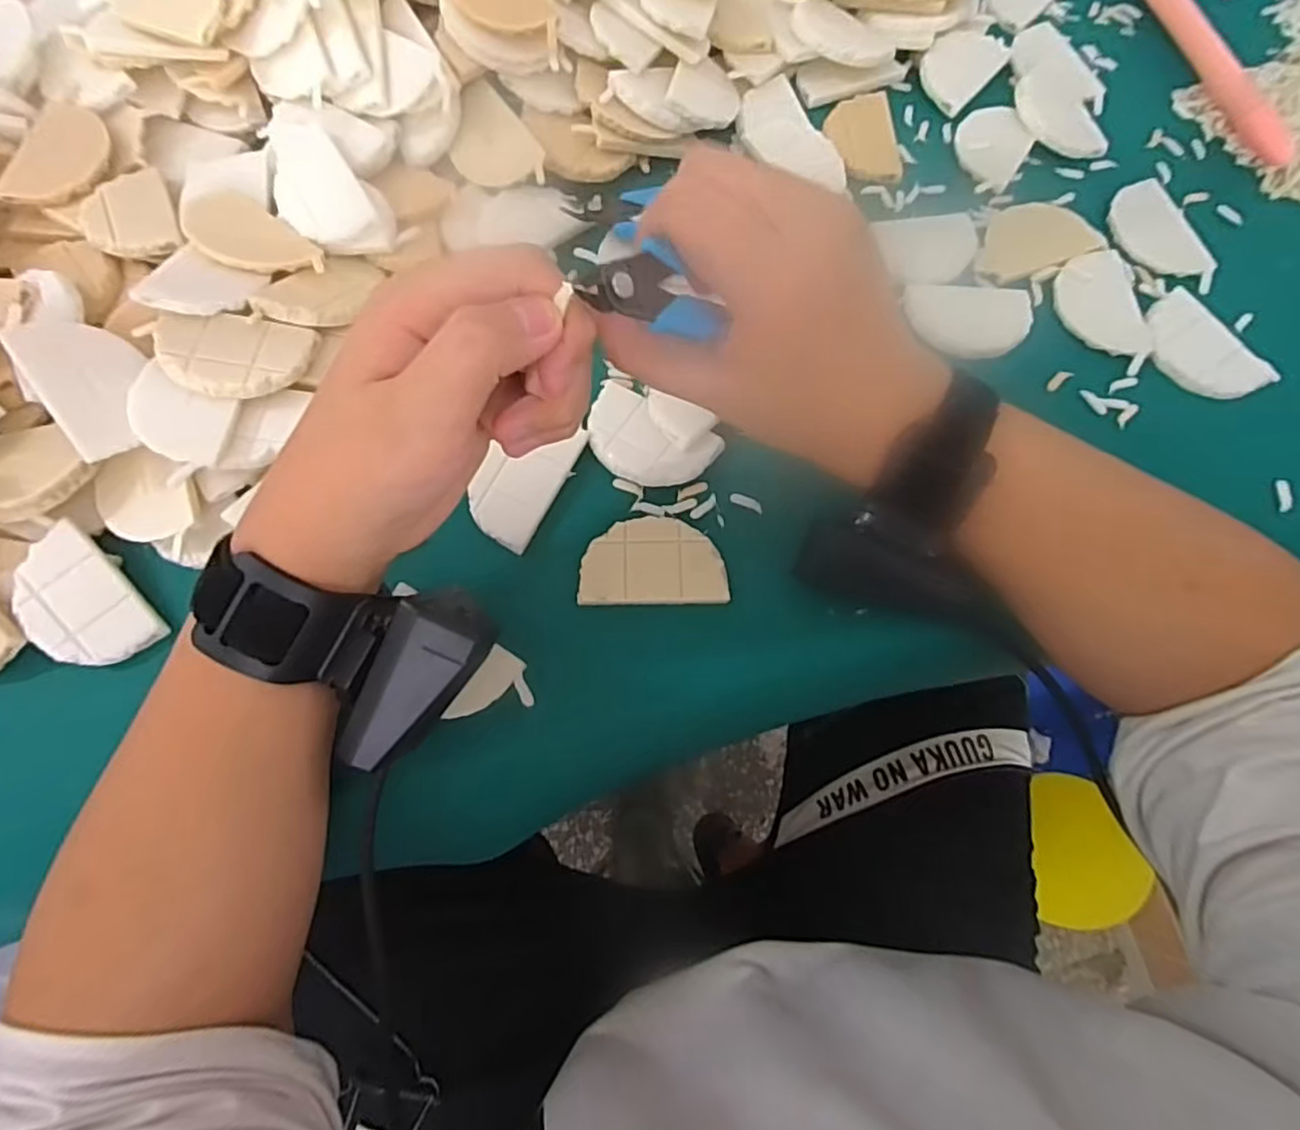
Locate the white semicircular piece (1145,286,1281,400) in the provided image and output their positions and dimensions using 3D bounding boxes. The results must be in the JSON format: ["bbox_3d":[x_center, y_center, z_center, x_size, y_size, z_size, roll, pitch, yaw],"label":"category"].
[{"bbox_3d":[0.297,-0.116,0.353,0.043,0.008,0.069,-33,75,-12],"label":"white semicircular piece"}]

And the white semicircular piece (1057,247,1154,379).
[{"bbox_3d":[0.252,-0.143,0.364,0.045,0.004,0.078,-4,71,-3],"label":"white semicircular piece"}]

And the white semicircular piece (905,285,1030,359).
[{"bbox_3d":[0.180,-0.135,0.361,0.066,0.004,0.048,-5,71,-3],"label":"white semicircular piece"}]

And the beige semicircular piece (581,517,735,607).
[{"bbox_3d":[0.002,-0.002,0.308,0.067,0.009,0.042,-1,71,-2],"label":"beige semicircular piece"}]

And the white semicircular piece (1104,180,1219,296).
[{"bbox_3d":[0.295,-0.191,0.381,0.046,0.005,0.076,-8,71,-5],"label":"white semicircular piece"}]

